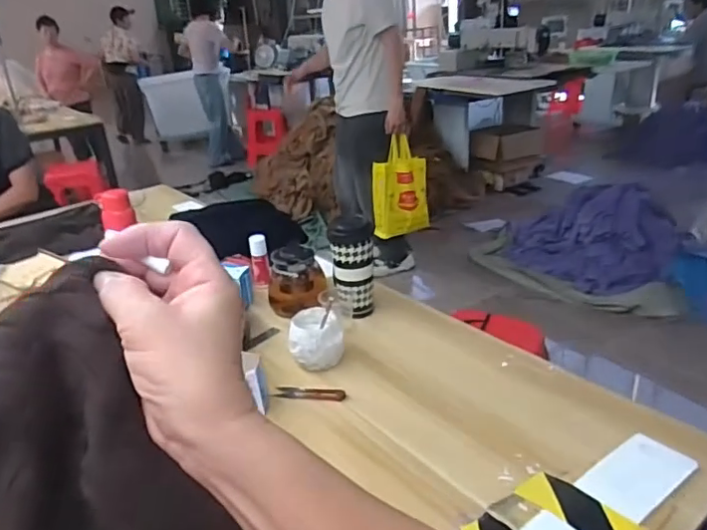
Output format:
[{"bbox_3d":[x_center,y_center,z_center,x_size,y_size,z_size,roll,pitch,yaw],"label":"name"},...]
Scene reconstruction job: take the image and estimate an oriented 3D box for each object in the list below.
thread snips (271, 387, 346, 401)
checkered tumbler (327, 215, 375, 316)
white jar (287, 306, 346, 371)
[{"bbox_3d":[-0.069,0.204,0.896,0.113,0.006,0.031,1,25,12],"label":"thread snips"},{"bbox_3d":[-0.002,0.003,1.078,0.078,0.181,0.068,-22,29,-34],"label":"checkered tumbler"},{"bbox_3d":[-0.062,0.129,0.959,0.090,0.088,0.093,-7,24,-6],"label":"white jar"}]

